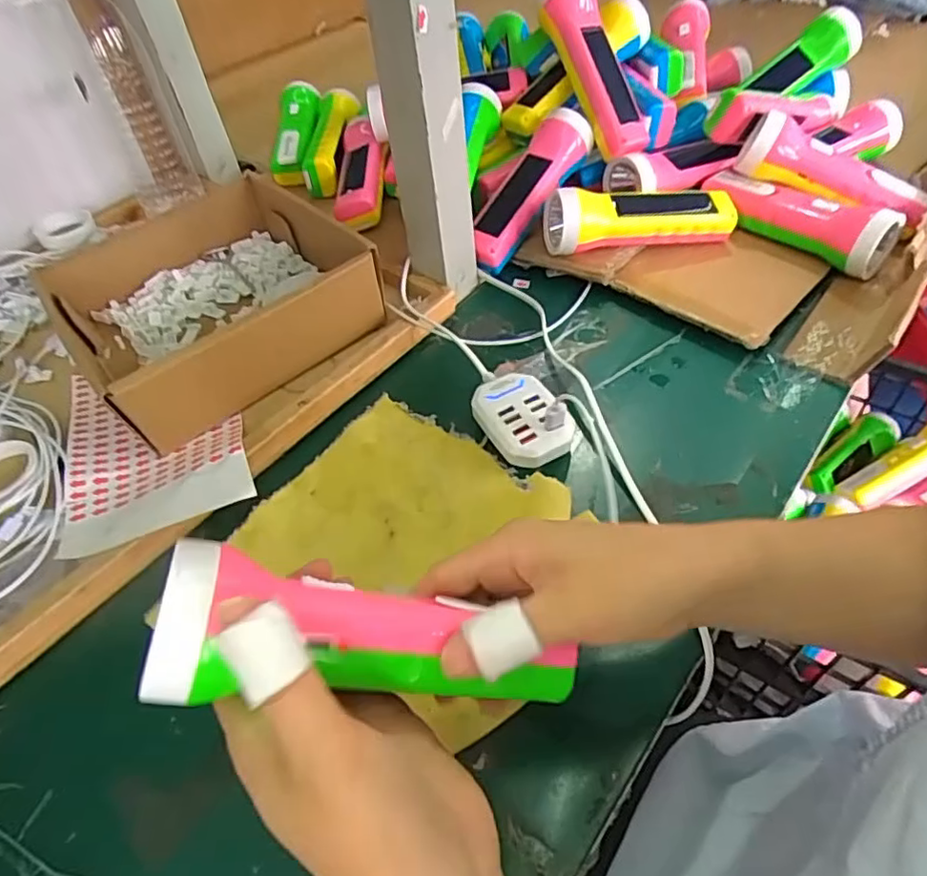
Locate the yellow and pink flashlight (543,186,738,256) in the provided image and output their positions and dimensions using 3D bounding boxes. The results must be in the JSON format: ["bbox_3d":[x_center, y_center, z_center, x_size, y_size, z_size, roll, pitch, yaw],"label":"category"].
[{"bbox_3d":[0.152,-0.190,0.531,0.165,0.053,0.049,-11,51,-4],"label":"yellow and pink flashlight"}]

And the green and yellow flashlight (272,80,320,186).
[{"bbox_3d":[-0.193,-0.353,0.706,0.047,0.043,0.162,-2,51,3],"label":"green and yellow flashlight"}]

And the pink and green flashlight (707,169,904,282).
[{"bbox_3d":[0.281,-0.188,0.525,0.160,0.048,0.046,33,60,26],"label":"pink and green flashlight"}]

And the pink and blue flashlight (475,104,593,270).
[{"bbox_3d":[0.057,-0.221,0.552,0.052,0.044,0.161,29,81,23],"label":"pink and blue flashlight"}]

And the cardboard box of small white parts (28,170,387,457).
[{"bbox_3d":[-0.205,-0.117,0.490,0.204,0.067,0.201,-37,59,-23],"label":"cardboard box of small white parts"}]

